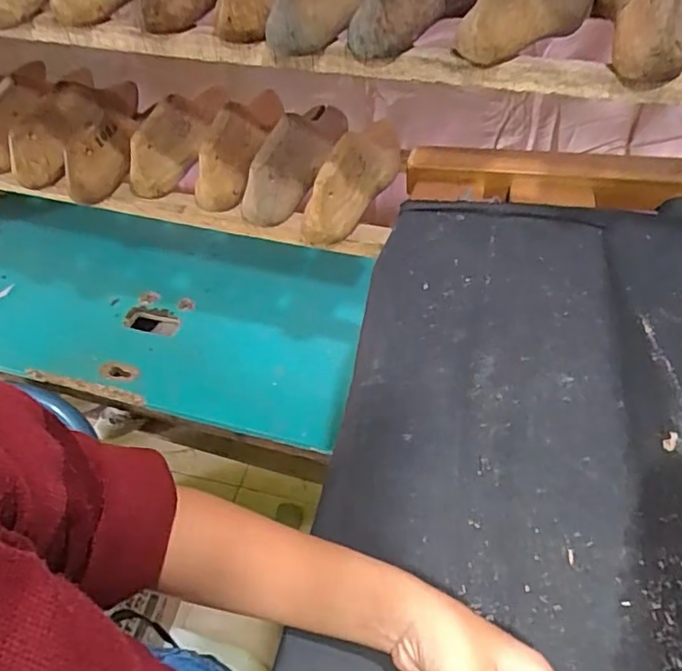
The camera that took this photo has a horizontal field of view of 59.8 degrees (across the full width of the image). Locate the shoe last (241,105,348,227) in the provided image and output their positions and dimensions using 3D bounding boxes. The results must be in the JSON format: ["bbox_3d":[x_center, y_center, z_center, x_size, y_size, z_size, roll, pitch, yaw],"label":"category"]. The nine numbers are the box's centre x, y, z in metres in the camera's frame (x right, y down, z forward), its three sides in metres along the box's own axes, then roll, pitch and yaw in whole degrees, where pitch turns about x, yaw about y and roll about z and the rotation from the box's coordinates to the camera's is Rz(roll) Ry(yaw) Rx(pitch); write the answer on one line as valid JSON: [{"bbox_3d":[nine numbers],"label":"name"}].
[{"bbox_3d":[-0.043,-0.235,0.717,0.066,0.072,0.241,13,52,15],"label":"shoe last"}]

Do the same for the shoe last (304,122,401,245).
[{"bbox_3d":[0.027,-0.209,0.696,0.061,0.078,0.252,17,53,18],"label":"shoe last"}]

